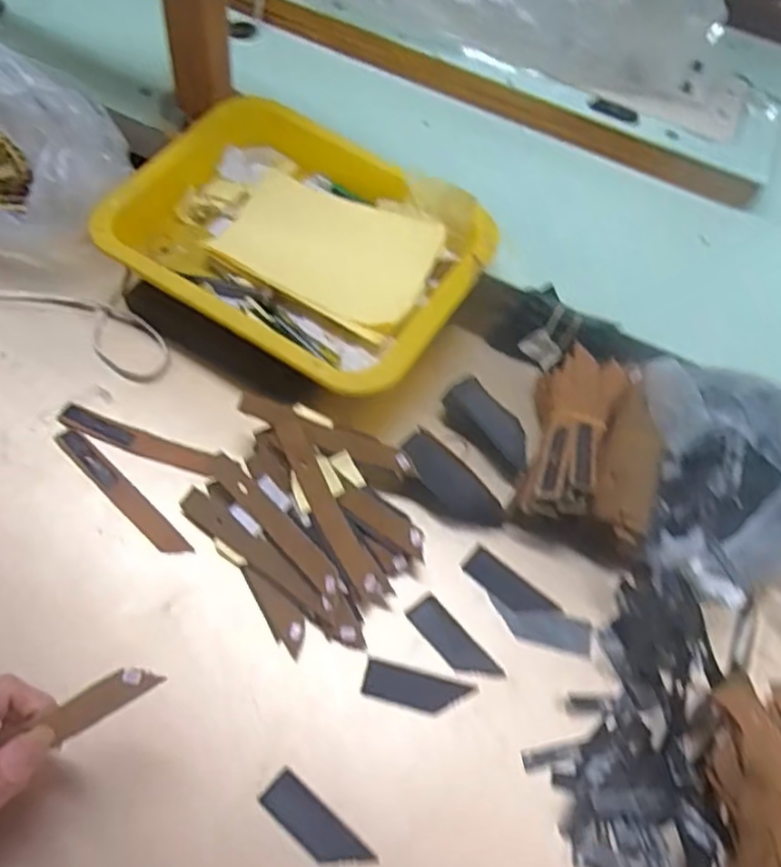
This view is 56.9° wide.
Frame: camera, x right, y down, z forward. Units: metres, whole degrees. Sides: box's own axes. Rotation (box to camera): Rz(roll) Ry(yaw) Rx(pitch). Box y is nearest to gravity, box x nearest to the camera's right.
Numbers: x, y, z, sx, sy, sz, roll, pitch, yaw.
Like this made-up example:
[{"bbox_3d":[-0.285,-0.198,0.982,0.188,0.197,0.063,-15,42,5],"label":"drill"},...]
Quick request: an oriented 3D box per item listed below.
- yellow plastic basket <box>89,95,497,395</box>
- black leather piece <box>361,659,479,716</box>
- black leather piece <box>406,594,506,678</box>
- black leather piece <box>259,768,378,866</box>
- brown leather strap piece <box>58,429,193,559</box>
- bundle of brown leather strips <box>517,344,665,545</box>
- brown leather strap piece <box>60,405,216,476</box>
[{"bbox_3d":[-0.066,-0.140,0.544,0.252,0.069,0.196,29,59,10],"label":"yellow plastic basket"},{"bbox_3d":[0.016,0.151,0.425,0.063,0.004,0.021,15,58,2],"label":"black leather piece"},{"bbox_3d":[0.039,0.129,0.444,0.022,0.004,0.063,-34,65,-25],"label":"black leather piece"},{"bbox_3d":[-0.040,0.210,0.383,0.064,0.004,0.022,39,61,16],"label":"black leather piece"},{"bbox_3d":[-0.175,0.038,0.467,0.121,0.006,0.015,40,62,16],"label":"brown leather strap piece"},{"bbox_3d":[0.140,0.009,0.498,0.087,0.054,0.135,16,58,2],"label":"bundle of brown leather strips"},{"bbox_3d":[-0.171,0.004,0.489,0.110,0.005,0.017,20,58,4],"label":"brown leather strap piece"}]

